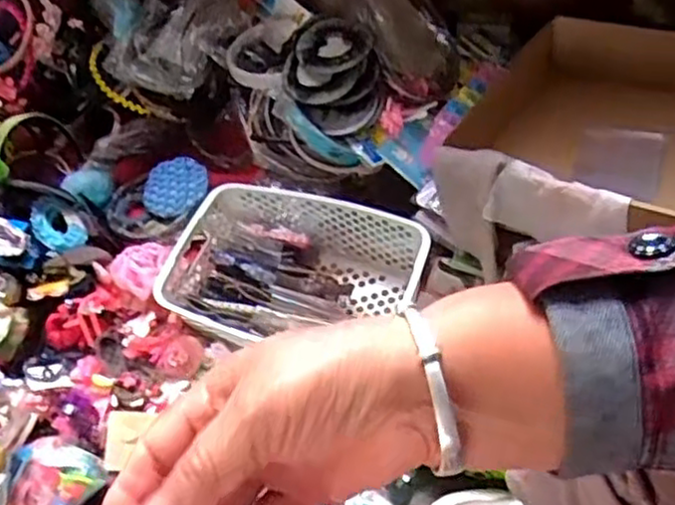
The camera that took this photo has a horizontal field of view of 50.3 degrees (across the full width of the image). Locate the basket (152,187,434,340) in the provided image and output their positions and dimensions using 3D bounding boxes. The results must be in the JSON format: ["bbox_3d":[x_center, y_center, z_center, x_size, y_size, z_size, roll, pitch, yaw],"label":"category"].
[{"bbox_3d":[-0.063,0.030,0.875,0.319,0.098,0.198,12,56,13],"label":"basket"}]

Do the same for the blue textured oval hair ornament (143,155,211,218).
[{"bbox_3d":[-0.232,-0.090,1.036,0.101,0.022,0.092,-3,62,19],"label":"blue textured oval hair ornament"}]

